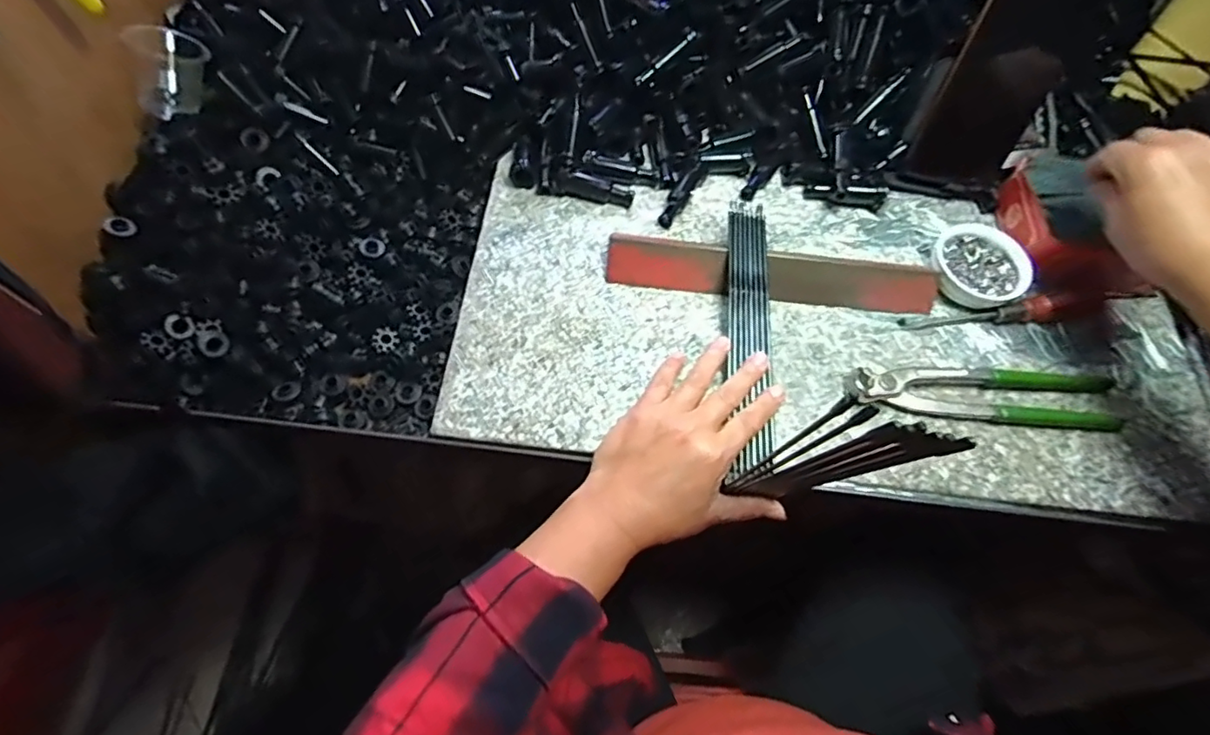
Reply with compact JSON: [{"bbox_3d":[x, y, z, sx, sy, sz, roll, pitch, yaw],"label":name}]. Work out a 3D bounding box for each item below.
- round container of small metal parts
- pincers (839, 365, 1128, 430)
[{"bbox_3d":[0.301,-0.079,0.471,0.074,0.027,0.065,37,67,16],"label":"round container of small metal parts"},{"bbox_3d":[0.279,0.019,0.429,0.198,0.016,0.045,3,63,-1],"label":"pincers"}]

